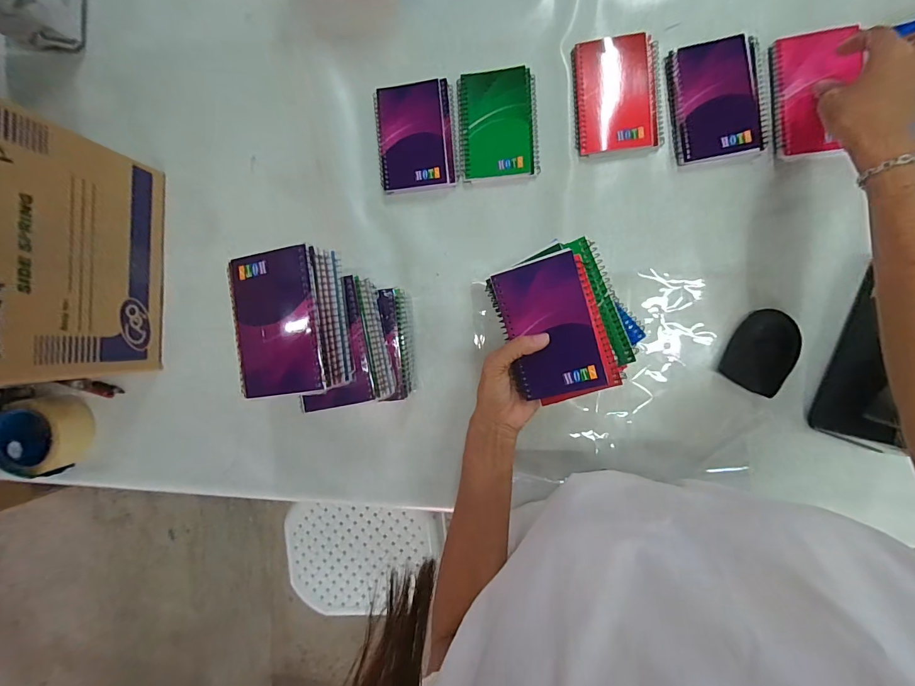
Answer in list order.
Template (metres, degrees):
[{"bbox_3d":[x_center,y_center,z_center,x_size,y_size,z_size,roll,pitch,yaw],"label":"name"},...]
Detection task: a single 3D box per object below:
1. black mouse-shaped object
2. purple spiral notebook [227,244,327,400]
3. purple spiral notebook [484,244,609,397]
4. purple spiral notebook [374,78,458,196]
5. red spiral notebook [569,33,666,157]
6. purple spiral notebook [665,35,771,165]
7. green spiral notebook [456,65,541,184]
[{"bbox_3d":[0.336,0.011,0.434,0.065,0.027,0.082,30,95,7],"label":"black mouse-shaped object"},{"bbox_3d":[-0.168,-0.017,0.360,0.086,0.008,0.131,-8,89,19],"label":"purple spiral notebook"},{"bbox_3d":[0.086,-0.013,0.384,0.083,0.007,0.131,-15,95,21],"label":"purple spiral notebook"},{"bbox_3d":[-0.051,-0.261,0.501,0.100,0.019,0.136,-4,90,8],"label":"purple spiral notebook"},{"bbox_3d":[0.190,-0.294,0.467,0.097,0.012,0.136,-4,90,8],"label":"red spiral notebook"},{"bbox_3d":[0.296,-0.279,0.448,0.095,0.012,0.137,-6,90,8],"label":"purple spiral notebook"},{"bbox_3d":[0.050,-0.270,0.485,0.094,0.010,0.135,-4,90,8],"label":"green spiral notebook"}]

